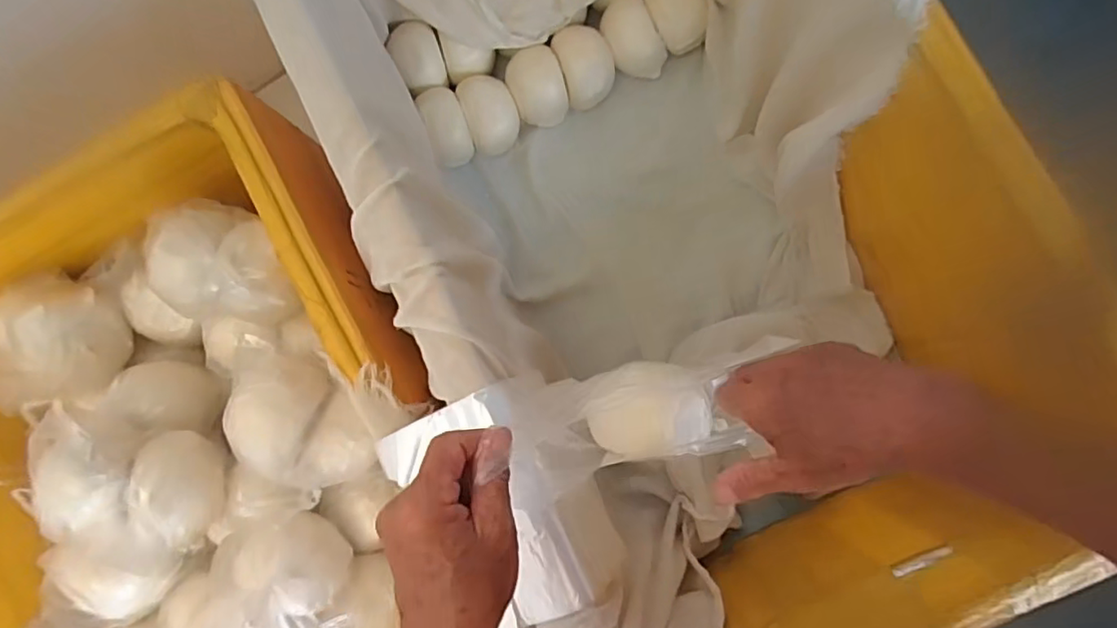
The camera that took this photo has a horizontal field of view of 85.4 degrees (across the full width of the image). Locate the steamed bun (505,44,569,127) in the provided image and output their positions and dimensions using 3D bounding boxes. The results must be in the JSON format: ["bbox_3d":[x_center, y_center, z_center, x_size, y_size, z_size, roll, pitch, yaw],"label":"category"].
[{"bbox_3d":[-0.025,-0.269,0.731,0.065,0.056,0.084,-19,84,2],"label":"steamed bun"}]

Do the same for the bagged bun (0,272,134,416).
[{"bbox_3d":[-0.463,0.027,0.547,0.115,0.054,0.131,3,86,4],"label":"bagged bun"}]

